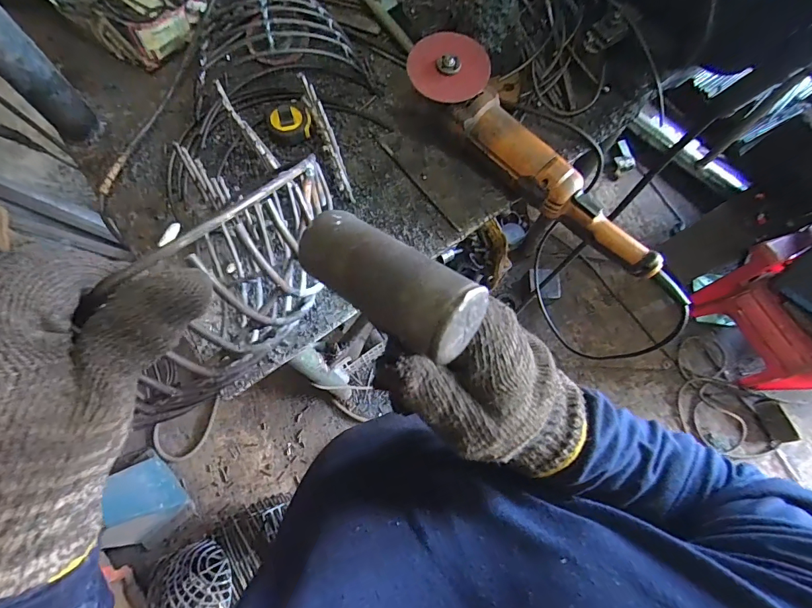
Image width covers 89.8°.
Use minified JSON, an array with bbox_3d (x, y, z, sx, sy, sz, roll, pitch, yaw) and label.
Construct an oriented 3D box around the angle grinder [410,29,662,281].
[{"bbox_3d":[0.162,-0.181,0.502,0.370,0.093,0.083,41,77,10],"label":"angle grinder"}]

